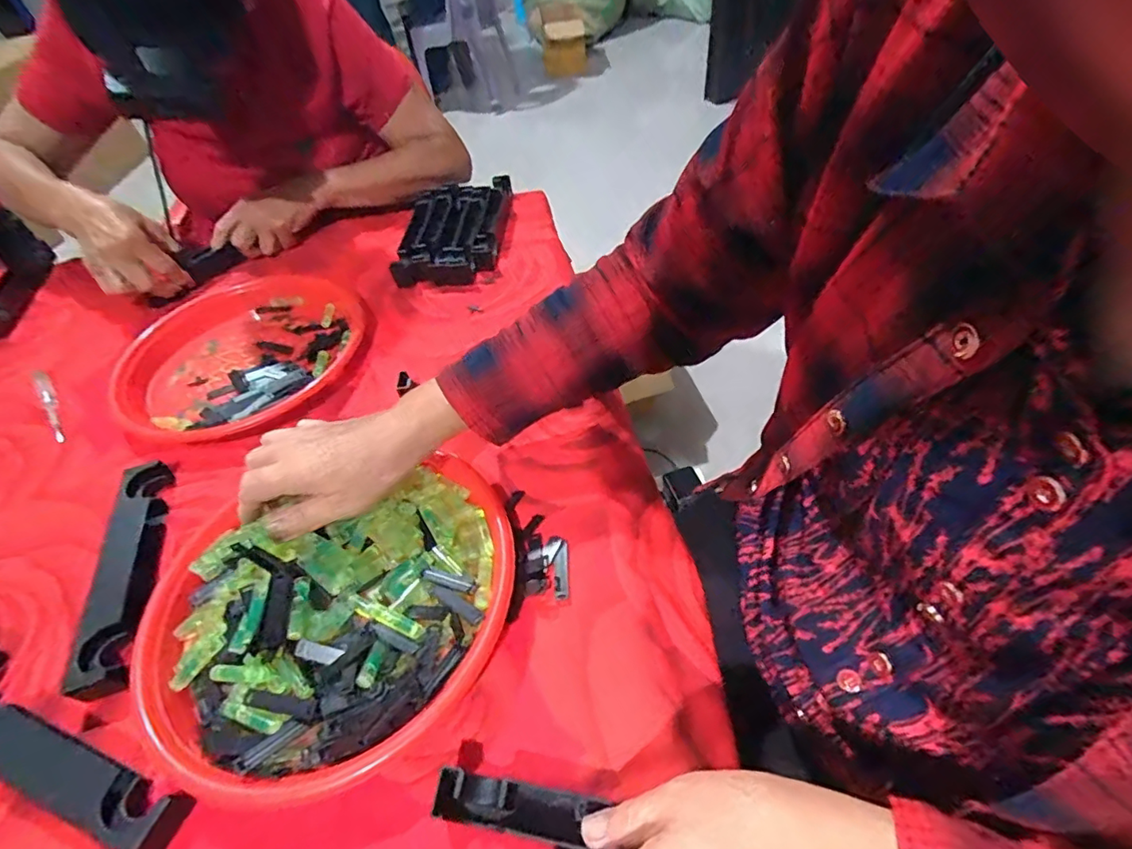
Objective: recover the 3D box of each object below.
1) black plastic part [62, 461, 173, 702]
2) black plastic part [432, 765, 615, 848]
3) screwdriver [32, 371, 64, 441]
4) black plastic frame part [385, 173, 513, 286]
[{"bbox_3d":[-0.342,0.110,0.421,0.037,0.027,0.190,-19,51,-11],"label":"black plastic part"},{"bbox_3d":[-0.028,0.208,0.296,0.085,0.024,0.024,6,51,7],"label":"black plastic part"},{"bbox_3d":[-0.534,-0.022,0.560,0.015,0.008,0.131,-38,56,-24],"label":"screwdriver"},{"bbox_3d":[-0.144,-0.257,0.706,0.113,0.029,0.235,0,50,6],"label":"black plastic frame part"}]

